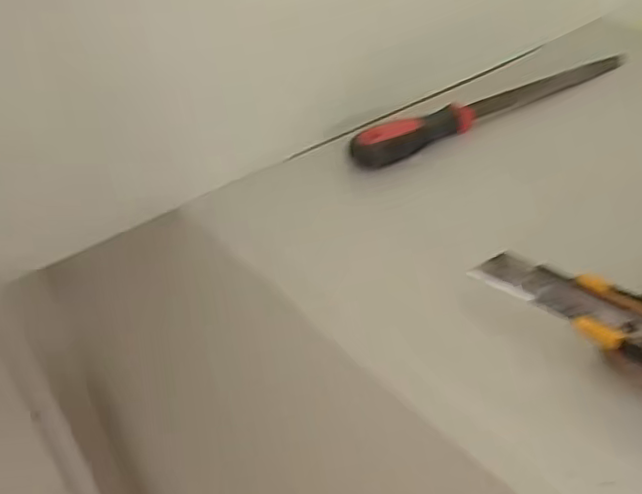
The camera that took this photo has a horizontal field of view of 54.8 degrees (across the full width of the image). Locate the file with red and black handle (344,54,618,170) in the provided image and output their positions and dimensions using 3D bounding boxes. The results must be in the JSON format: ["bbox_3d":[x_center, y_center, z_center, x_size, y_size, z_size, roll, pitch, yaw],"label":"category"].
[{"bbox_3d":[0.140,-0.116,0.485,0.277,0.025,0.028,-24,46,-26],"label":"file with red and black handle"}]

